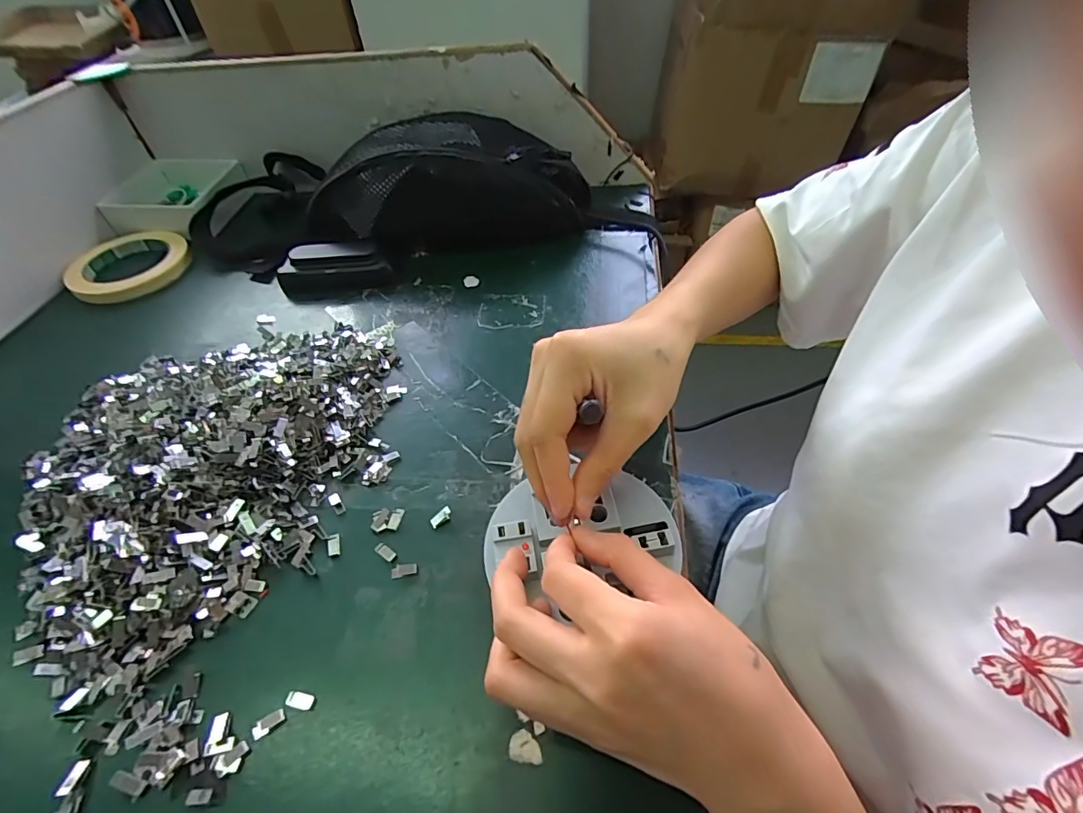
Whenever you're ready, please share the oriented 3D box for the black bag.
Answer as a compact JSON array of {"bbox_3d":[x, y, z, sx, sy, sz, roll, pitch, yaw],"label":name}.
[{"bbox_3d":[-0.132,-0.206,0.483,0.463,0.089,0.196,3,49,6],"label":"black bag"}]

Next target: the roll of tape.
[{"bbox_3d":[-0.419,-0.145,0.507,0.107,0.018,0.107,-2,49,2],"label":"roll of tape"}]

